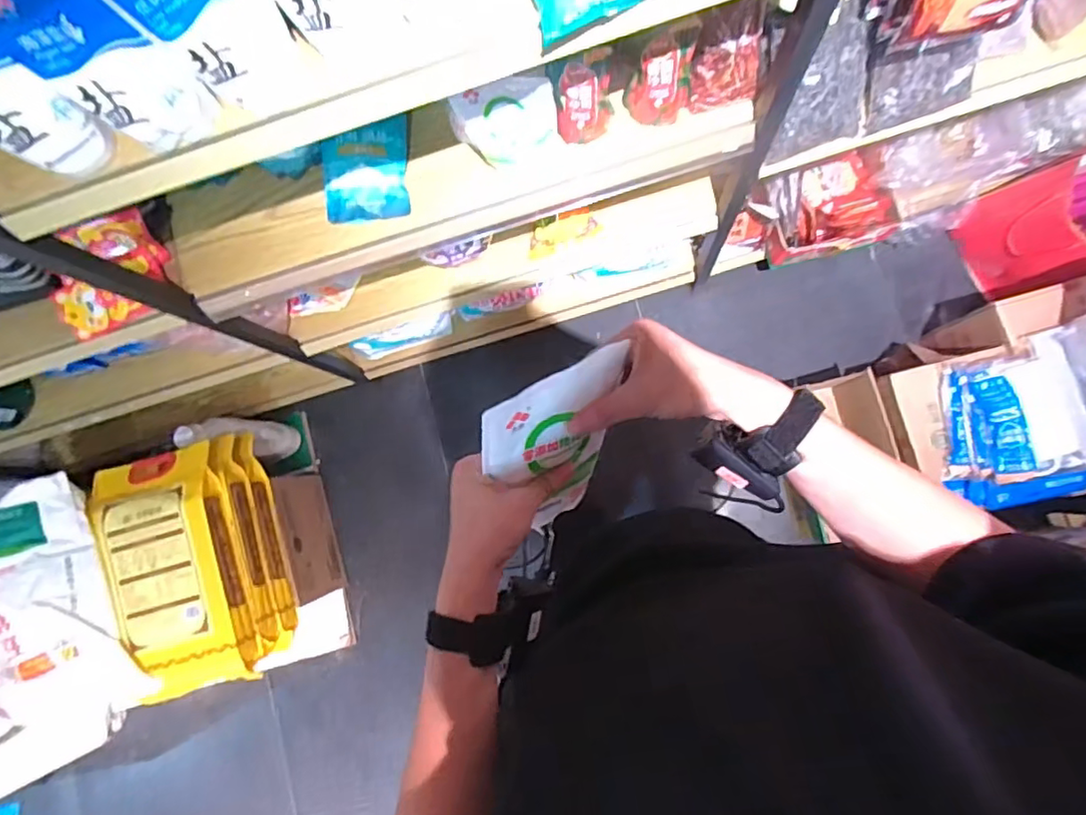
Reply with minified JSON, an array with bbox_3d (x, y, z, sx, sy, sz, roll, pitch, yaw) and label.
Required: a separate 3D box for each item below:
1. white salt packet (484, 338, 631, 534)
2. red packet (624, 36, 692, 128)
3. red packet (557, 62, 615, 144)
[{"bbox_3d":[0.010,0.038,0.490,0.116,0.182,0.015,-22,54,-17],"label":"white salt packet"},{"bbox_3d":[0.149,-0.422,0.772,0.081,0.140,0.038,5,84,7],"label":"red packet"},{"bbox_3d":[0.056,-0.400,0.778,0.079,0.164,0.034,-20,82,4],"label":"red packet"}]

